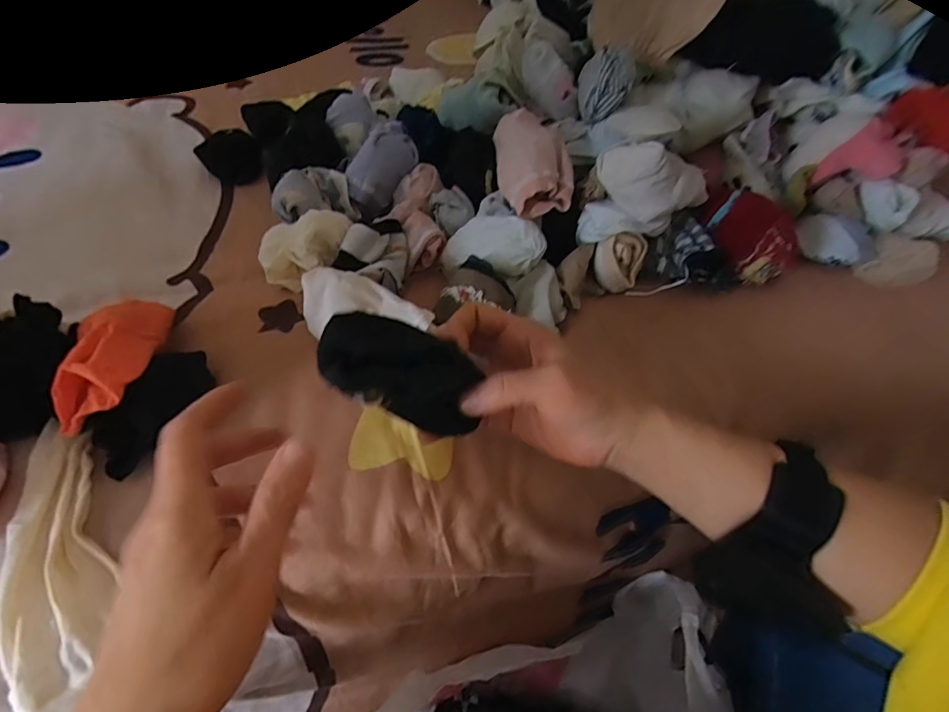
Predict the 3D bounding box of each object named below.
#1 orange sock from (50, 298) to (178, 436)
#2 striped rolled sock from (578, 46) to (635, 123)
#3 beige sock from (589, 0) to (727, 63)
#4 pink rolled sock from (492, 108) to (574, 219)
[{"bbox_3d":[-0.244,-0.003,0.346,0.038,0.043,0.123,-3,48,-5],"label":"orange sock"},{"bbox_3d":[0.123,-0.252,0.478,0.047,0.070,0.049,11,49,4],"label":"striped rolled sock"},{"bbox_3d":[0.170,-0.330,0.476,0.138,0.079,0.016,32,27,29],"label":"beige sock"},{"bbox_3d":[0.052,-0.176,0.459,0.043,0.061,0.107,11,48,-43],"label":"pink rolled sock"}]

